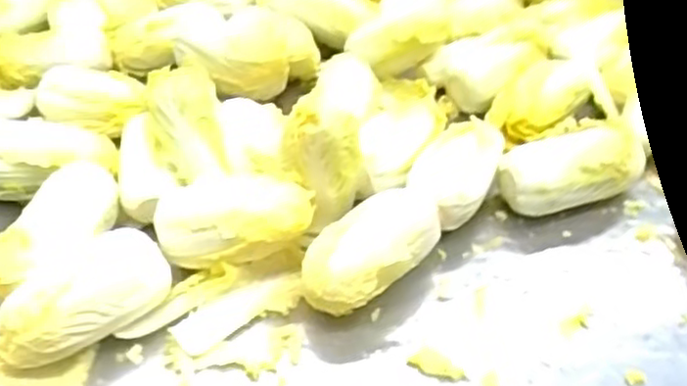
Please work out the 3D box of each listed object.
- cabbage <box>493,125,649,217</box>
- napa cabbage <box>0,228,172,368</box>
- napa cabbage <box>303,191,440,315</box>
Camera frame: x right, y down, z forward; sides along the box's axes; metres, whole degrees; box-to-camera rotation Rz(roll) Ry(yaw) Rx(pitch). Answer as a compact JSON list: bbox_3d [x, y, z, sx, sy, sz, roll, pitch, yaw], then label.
[{"bbox_3d":[0.225,-0.018,0.701,0.150,0.064,0.075,-5,41,-6],"label":"cabbage"},{"bbox_3d":[-0.203,0.081,0.556,0.063,0.077,0.142,30,49,30],"label":"napa cabbage"},{"bbox_3d":[0.024,0.054,0.605,0.066,0.066,0.132,32,50,31],"label":"napa cabbage"}]

